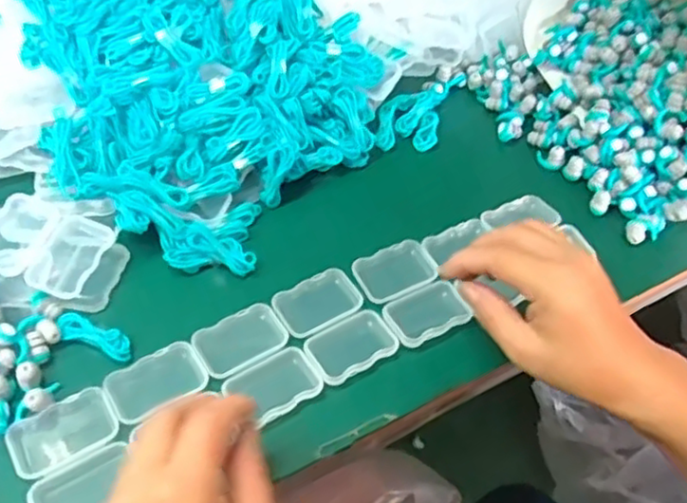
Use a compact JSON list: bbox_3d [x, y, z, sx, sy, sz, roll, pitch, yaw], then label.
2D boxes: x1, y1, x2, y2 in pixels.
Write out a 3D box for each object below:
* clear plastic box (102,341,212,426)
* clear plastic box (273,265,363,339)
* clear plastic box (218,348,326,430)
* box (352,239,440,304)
[{"bbox_3d":[-0.112,0.080,0.402,0.055,0.017,0.033,-20,54,-21],"label":"clear plastic box"},{"bbox_3d":[-0.016,0.035,0.444,0.056,0.009,0.038,-23,55,-23],"label":"clear plastic box"},{"bbox_3d":[-0.040,0.081,0.403,0.053,0.007,0.035,-25,56,-24],"label":"clear plastic box"},{"bbox_3d":[0.039,0.015,0.464,0.056,0.017,0.042,-20,54,-21],"label":"box"}]

